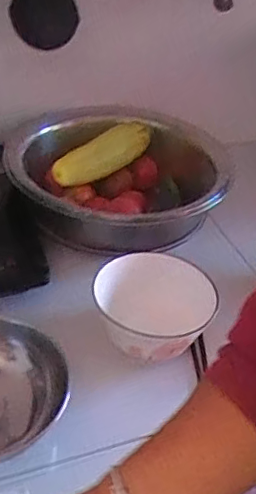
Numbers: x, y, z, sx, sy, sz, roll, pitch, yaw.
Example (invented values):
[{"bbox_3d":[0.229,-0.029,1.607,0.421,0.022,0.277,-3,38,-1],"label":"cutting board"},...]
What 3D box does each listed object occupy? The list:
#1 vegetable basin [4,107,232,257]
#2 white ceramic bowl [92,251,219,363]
[{"bbox_3d":[-0.006,-0.107,0.918,0.339,0.120,0.351,4,37,-3],"label":"vegetable basin"},{"bbox_3d":[0.031,0.074,0.712,0.134,0.073,0.132,4,37,-3],"label":"white ceramic bowl"}]

